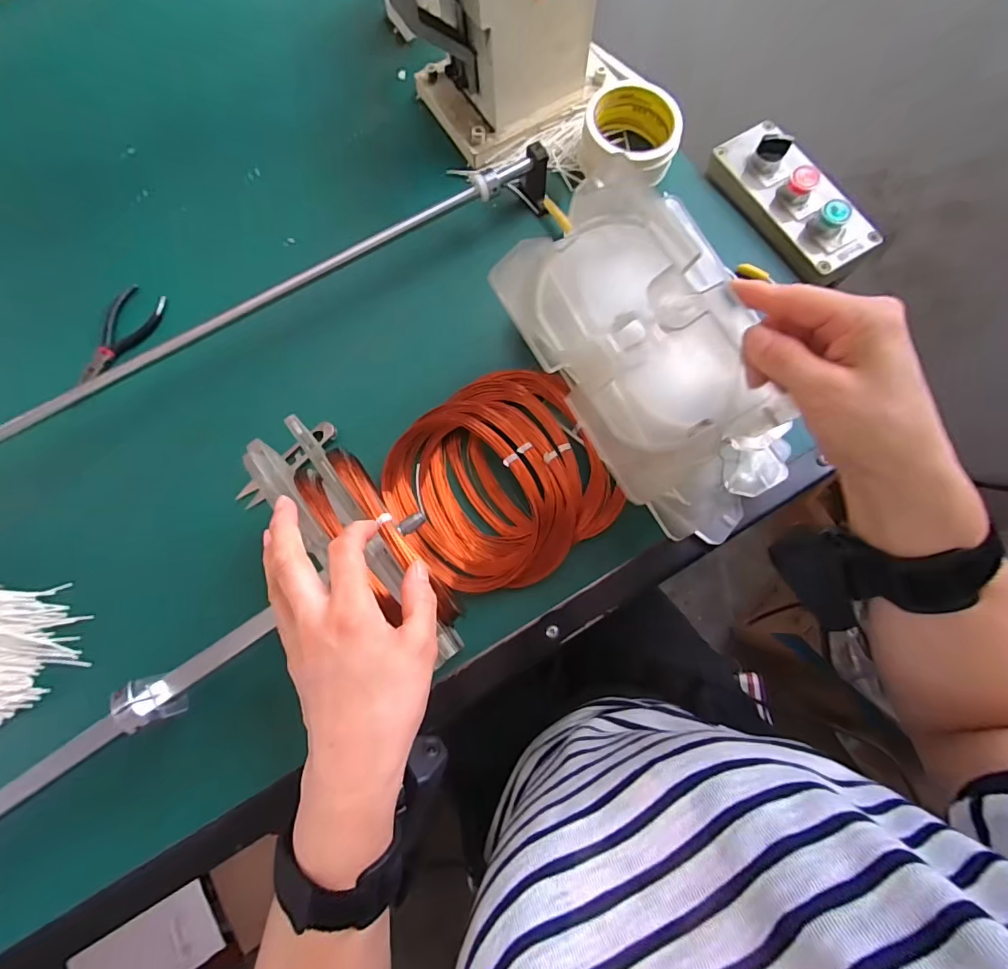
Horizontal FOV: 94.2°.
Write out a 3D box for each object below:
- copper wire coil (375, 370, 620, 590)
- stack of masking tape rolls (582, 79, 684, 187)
[{"bbox_3d":[-0.005,-0.005,0.398,0.179,0.036,0.171,0,76,1],"label":"copper wire coil"},{"bbox_3d":[0.126,-0.350,0.468,0.094,0.044,0.099,8,76,3],"label":"stack of masking tape rolls"}]

